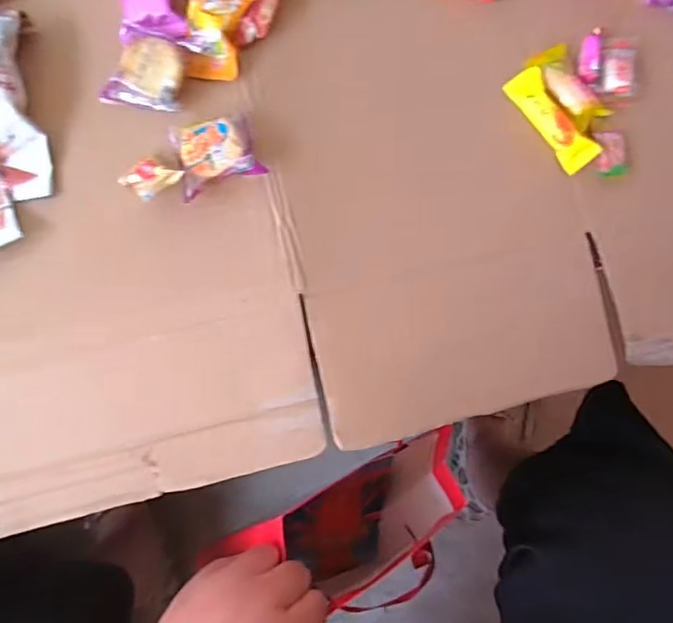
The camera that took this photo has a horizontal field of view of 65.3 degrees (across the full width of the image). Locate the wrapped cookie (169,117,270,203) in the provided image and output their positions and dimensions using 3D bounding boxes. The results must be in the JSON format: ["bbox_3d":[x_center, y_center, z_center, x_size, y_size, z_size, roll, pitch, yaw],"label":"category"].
[{"bbox_3d":[-0.081,-0.106,0.354,0.055,0.021,0.045,-21,82,-6],"label":"wrapped cookie"}]

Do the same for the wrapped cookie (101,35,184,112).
[{"bbox_3d":[-0.130,-0.163,0.358,0.051,0.023,0.044,13,80,-1],"label":"wrapped cookie"}]

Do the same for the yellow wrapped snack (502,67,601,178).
[{"bbox_3d":[0.163,-0.146,0.396,0.031,0.008,0.084,-32,83,-7],"label":"yellow wrapped snack"}]

